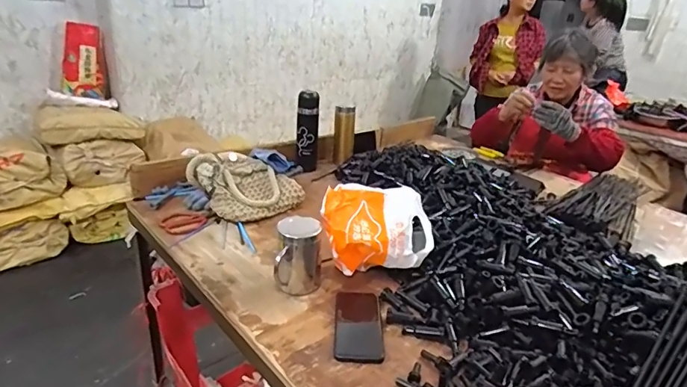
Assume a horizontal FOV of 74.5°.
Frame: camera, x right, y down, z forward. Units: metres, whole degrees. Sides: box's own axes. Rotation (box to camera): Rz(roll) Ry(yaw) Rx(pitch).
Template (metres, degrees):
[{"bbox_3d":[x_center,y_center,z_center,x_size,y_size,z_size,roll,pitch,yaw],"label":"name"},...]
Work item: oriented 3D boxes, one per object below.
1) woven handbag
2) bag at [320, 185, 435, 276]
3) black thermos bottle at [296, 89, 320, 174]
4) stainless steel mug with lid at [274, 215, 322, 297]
[{"bbox_3d":[-0.233,-0.025,1.095,0.224,0.105,0.201,16,26,25],"label":"woven handbag"},{"bbox_3d":[0.059,0.074,0.851,0.193,0.145,0.119,2,24,-4],"label":"bag"},{"bbox_3d":[-0.106,-0.183,1.340,0.063,0.229,0.058,1,24,-5],"label":"black thermos bottle"},{"bbox_3d":[-0.079,0.110,0.803,0.079,0.123,0.098,1,24,-5],"label":"stainless steel mug with lid"}]

